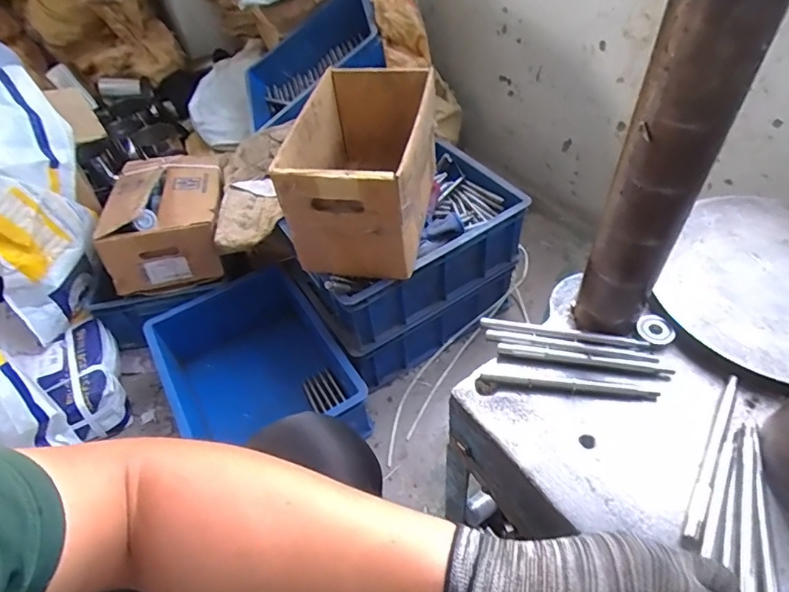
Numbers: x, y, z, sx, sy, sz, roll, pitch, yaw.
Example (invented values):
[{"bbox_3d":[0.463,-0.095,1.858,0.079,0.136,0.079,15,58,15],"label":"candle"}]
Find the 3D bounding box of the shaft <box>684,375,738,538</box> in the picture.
[{"bbox_3d":[0.269,0.131,0.418,0.008,0.009,0.160,24,56,24],"label":"shaft"}]

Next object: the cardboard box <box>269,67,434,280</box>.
[{"bbox_3d":[-0.043,-0.217,0.832,0.197,0.192,0.315,6,50,11],"label":"cardboard box"}]

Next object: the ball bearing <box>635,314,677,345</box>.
[{"bbox_3d":[0.264,0.034,0.496,0.029,0.007,0.034,-19,50,-10],"label":"ball bearing"}]

